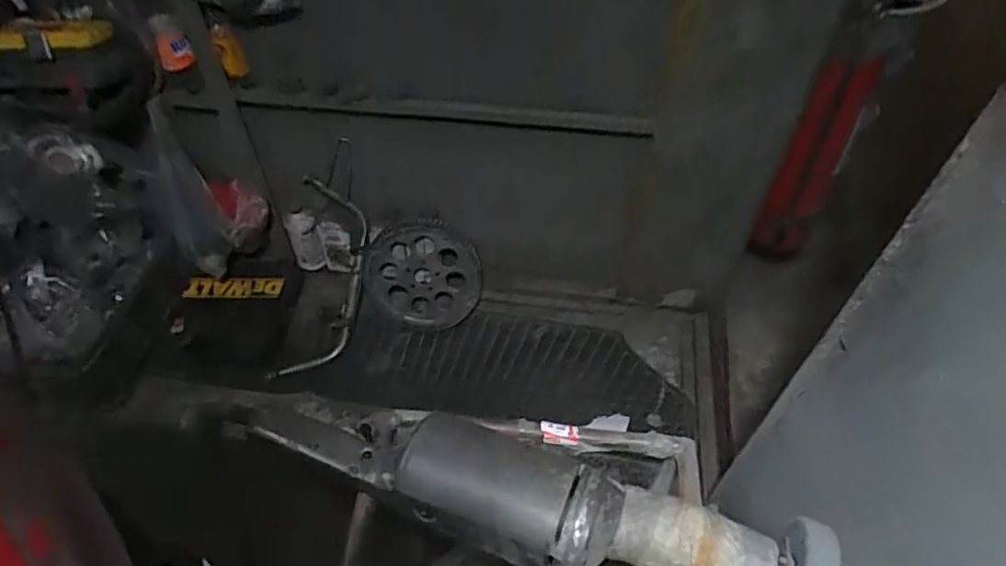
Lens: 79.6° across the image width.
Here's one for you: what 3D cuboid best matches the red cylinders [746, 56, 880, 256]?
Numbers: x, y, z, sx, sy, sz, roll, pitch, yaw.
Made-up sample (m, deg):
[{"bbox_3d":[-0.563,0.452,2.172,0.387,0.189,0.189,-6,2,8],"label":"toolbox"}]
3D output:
[{"bbox_3d":[0.677,-0.236,1.347,0.127,0.540,0.123,26,55,20],"label":"red cylinders"}]

